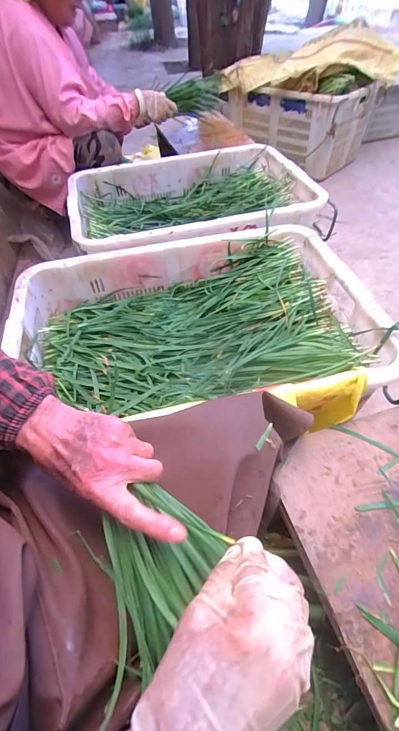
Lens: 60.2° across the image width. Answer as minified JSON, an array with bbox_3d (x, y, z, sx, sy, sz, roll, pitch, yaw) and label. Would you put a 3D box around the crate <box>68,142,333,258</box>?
[{"bbox_3d":[-0.018,-0.473,1.016,0.672,0.135,0.518,-12,52,-6],"label":"crate"}]

